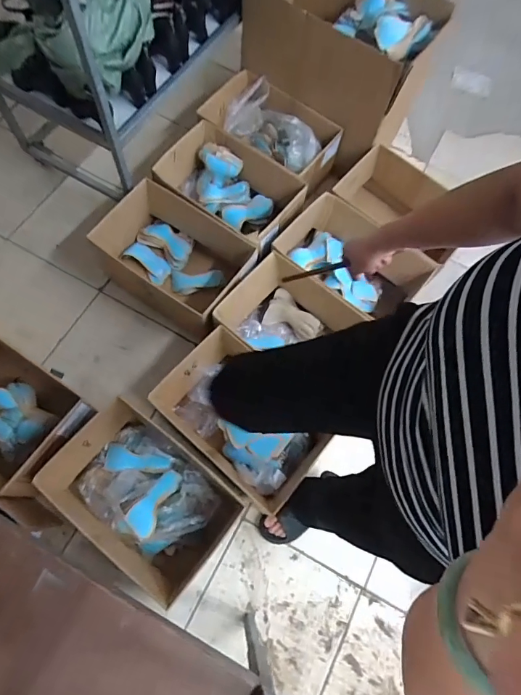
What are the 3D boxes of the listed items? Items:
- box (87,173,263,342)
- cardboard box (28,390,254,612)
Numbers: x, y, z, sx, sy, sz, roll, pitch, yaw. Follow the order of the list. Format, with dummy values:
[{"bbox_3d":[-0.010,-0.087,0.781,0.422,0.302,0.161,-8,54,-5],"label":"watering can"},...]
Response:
[{"bbox_3d":[-0.279,-0.281,1.337,0.490,0.206,0.313,33,71,8],"label":"box"},{"bbox_3d":[-0.300,0.391,1.123,0.467,0.214,0.323,38,72,10],"label":"cardboard box"}]

